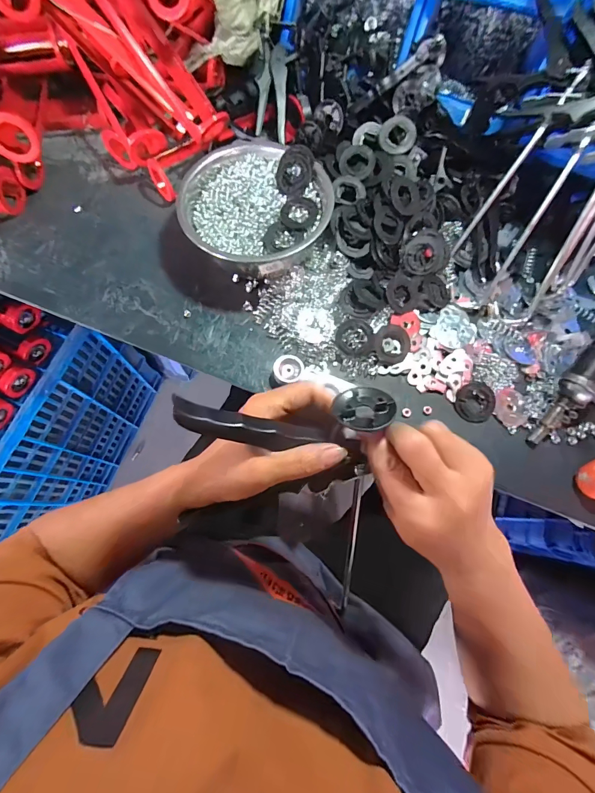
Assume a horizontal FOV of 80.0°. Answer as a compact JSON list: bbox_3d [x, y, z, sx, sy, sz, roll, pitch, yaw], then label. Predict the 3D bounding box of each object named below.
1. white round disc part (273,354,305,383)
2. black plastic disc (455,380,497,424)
[{"bbox_3d":[-0.010,-0.033,0.434,0.037,0.017,0.034,1,73,-4],"label":"white round disc part"},{"bbox_3d":[0.222,0.005,0.441,0.046,0.010,0.053,11,72,-1],"label":"black plastic disc"}]

